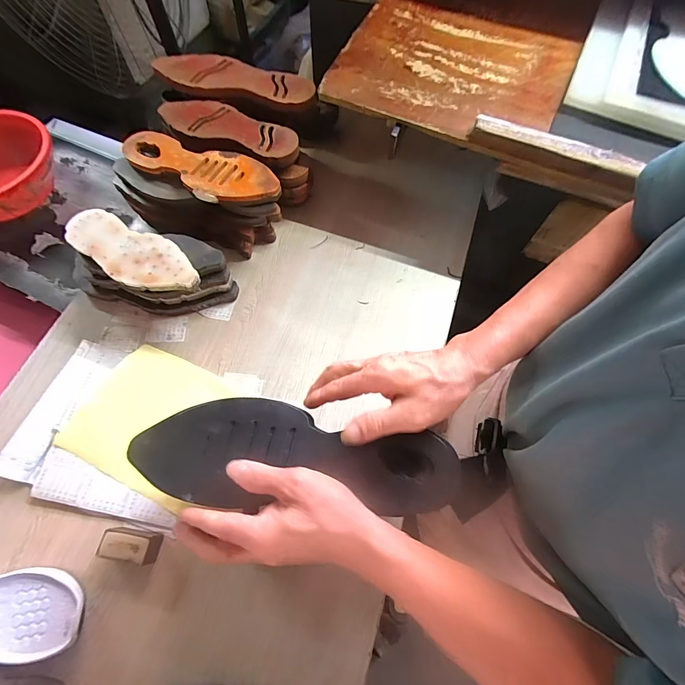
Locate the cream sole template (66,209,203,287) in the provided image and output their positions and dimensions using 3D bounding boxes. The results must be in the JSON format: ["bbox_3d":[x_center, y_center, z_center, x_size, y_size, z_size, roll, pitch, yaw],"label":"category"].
[{"bbox_3d":[-0.342,-0.145,0.573,0.249,0.008,0.092,26,69,10],"label":"cream sole template"}]

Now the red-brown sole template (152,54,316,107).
[{"bbox_3d":[-0.209,-0.519,0.701,0.323,0.016,0.097,14,67,5],"label":"red-brown sole template"}]

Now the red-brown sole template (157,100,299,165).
[{"bbox_3d":[-0.212,-0.402,0.662,0.285,0.024,0.090,22,68,9],"label":"red-brown sole template"}]

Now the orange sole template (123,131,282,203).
[{"bbox_3d":[-0.251,-0.301,0.619,0.298,0.018,0.100,19,68,7],"label":"orange sole template"}]

